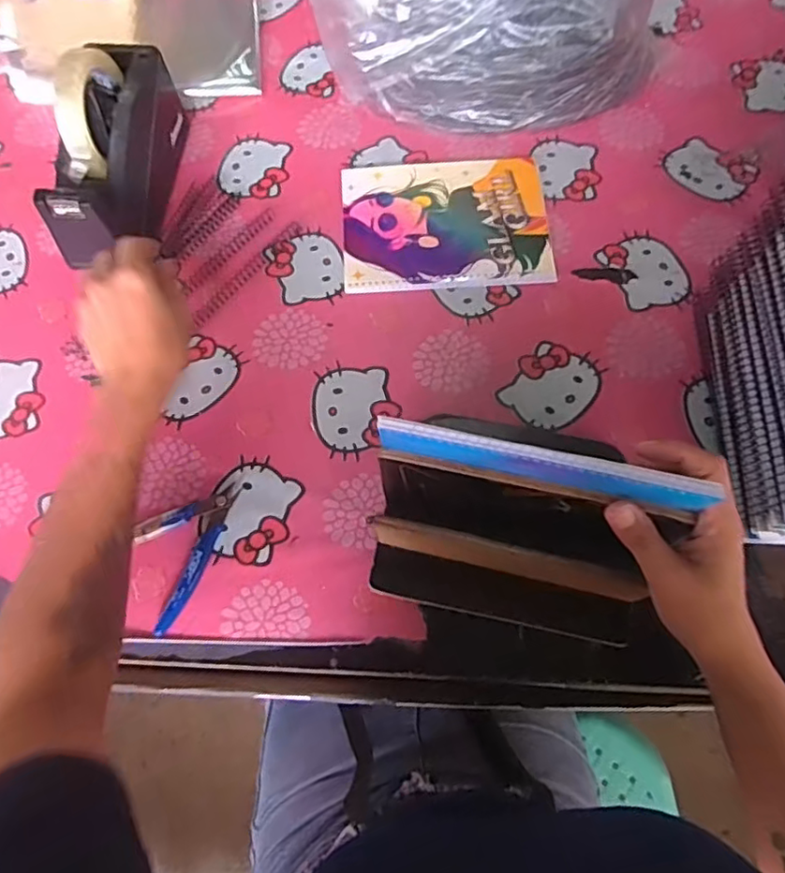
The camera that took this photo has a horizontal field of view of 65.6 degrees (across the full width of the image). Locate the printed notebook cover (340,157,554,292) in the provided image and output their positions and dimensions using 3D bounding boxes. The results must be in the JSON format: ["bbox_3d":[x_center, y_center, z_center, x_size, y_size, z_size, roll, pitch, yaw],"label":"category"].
[{"bbox_3d":[0.051,-0.207,0.591,0.194,0.011,0.146,-4,67,2],"label":"printed notebook cover"}]

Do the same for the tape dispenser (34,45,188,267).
[{"bbox_3d":[-0.259,-0.265,0.566,0.071,0.125,0.207,6,67,5],"label":"tape dispenser"}]

